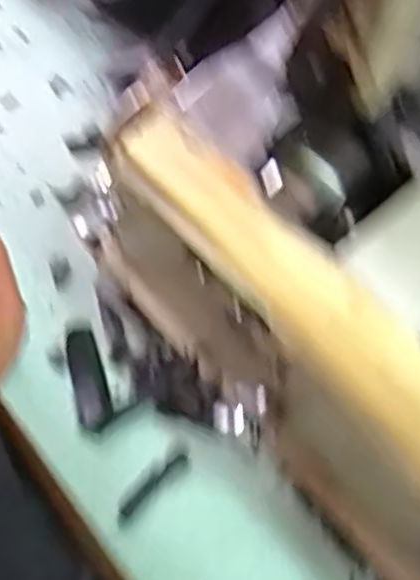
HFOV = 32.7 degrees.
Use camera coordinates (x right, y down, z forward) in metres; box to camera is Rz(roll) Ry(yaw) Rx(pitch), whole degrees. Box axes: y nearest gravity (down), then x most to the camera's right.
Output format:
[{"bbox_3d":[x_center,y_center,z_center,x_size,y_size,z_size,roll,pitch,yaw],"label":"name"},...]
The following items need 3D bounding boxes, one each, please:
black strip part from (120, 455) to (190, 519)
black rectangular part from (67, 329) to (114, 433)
[{"bbox_3d":[-0.034,0.120,0.440,0.051,0.004,0.010,-39,73,-11],"label":"black strip part"},{"bbox_3d":[-0.079,0.058,0.465,0.020,0.004,0.066,-16,70,-3],"label":"black rectangular part"}]

